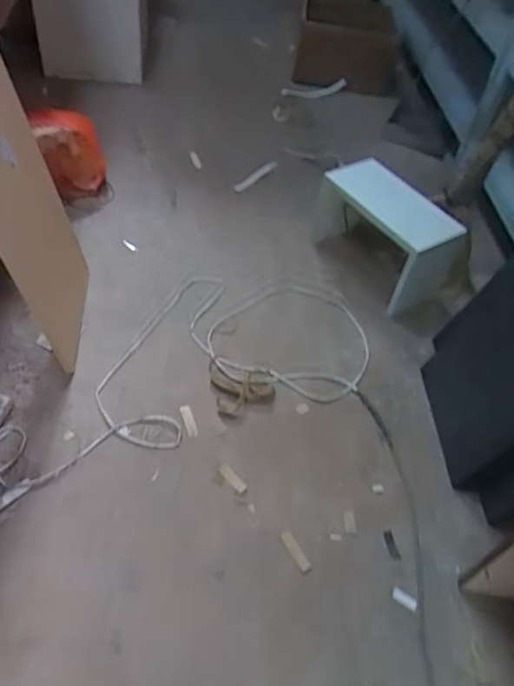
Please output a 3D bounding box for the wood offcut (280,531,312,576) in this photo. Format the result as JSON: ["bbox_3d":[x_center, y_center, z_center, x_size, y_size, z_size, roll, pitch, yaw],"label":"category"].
[{"bbox_3d":[0.077,0.411,1.079,0.022,0.006,0.087,-21,56,-24],"label":"wood offcut"}]

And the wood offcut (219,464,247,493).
[{"bbox_3d":[-0.053,0.286,1.161,0.072,0.004,0.023,40,55,23],"label":"wood offcut"}]

